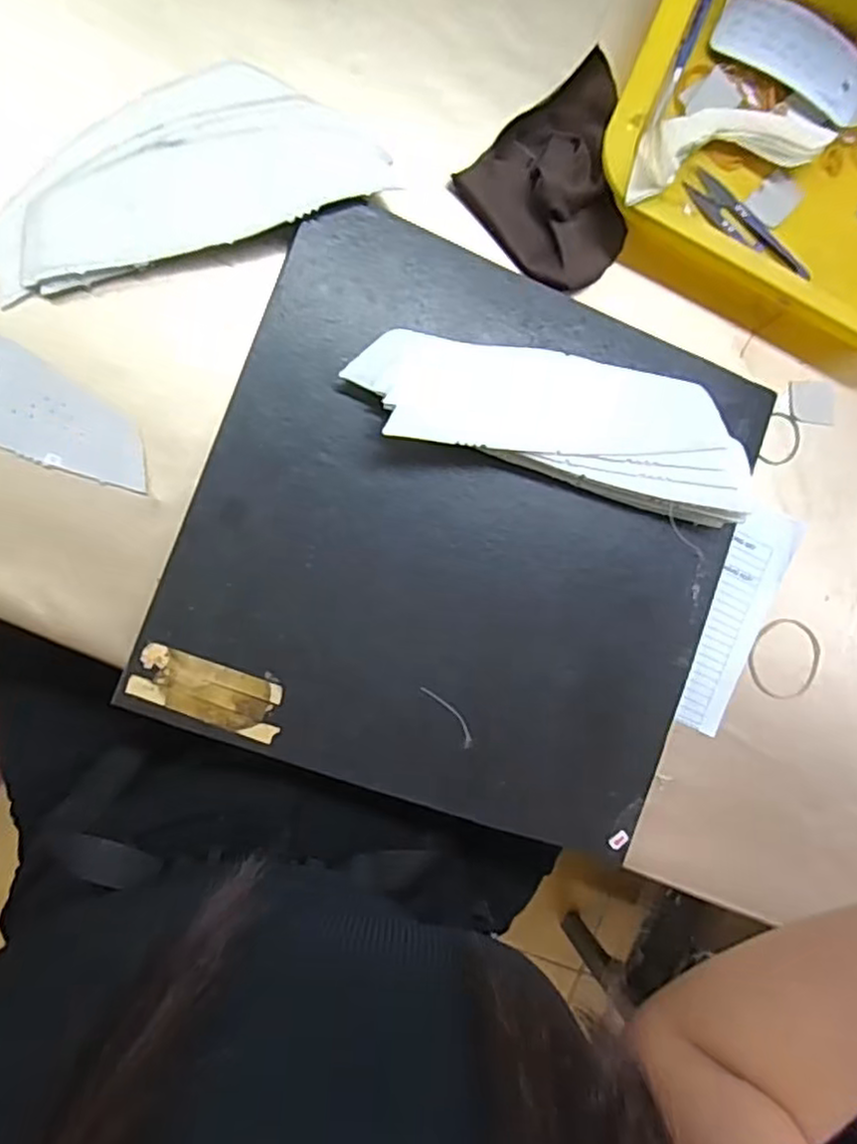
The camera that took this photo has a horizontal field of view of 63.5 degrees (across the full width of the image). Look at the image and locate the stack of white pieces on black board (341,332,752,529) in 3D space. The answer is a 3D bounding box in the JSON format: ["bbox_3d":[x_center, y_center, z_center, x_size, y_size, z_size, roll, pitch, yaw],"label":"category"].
[{"bbox_3d":[0.071,-0.085,0.384,0.221,0.036,0.067,13,90,-9],"label":"stack of white pieces on black board"}]

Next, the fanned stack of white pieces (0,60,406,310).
[{"bbox_3d":[-0.134,-0.223,0.376,0.217,0.023,0.096,-17,95,-8],"label":"fanned stack of white pieces"}]

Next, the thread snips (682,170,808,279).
[{"bbox_3d":[0.200,-0.214,0.438,0.095,0.007,0.024,43,85,-8],"label":"thread snips"}]

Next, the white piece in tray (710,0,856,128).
[{"bbox_3d":[0.232,-0.324,0.436,0.108,0.012,0.047,31,87,-9],"label":"white piece in tray"}]

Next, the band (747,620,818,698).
[{"bbox_3d":[0.236,0.057,0.454,0.053,0.006,0.053,0,92,-9],"label":"band"}]

